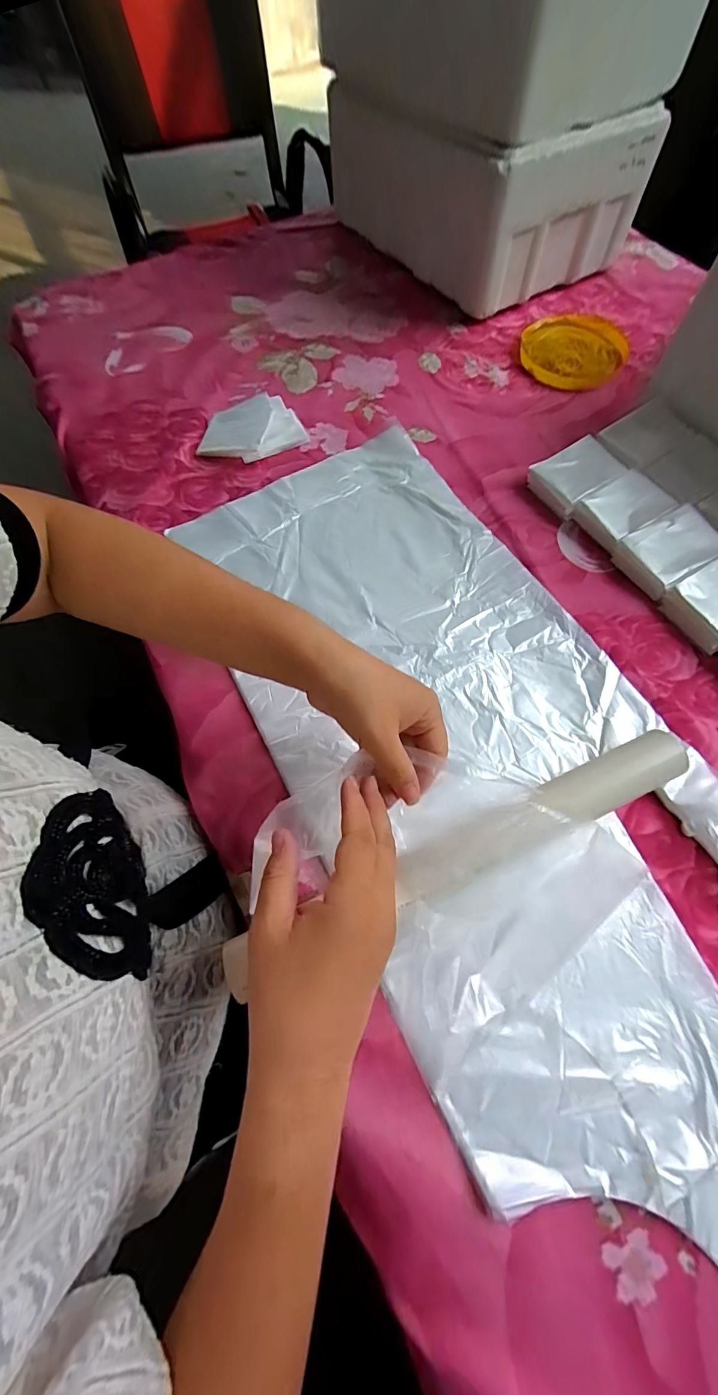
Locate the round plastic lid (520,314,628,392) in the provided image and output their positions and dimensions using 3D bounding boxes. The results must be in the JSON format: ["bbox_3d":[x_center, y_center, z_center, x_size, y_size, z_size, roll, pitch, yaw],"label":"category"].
[{"bbox_3d":[0.273,-0.447,0.571,0.116,0.022,0.123,-1,68,2],"label":"round plastic lid"}]

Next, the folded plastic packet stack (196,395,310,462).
[{"bbox_3d":[-0.136,-0.328,0.552,0.128,0.029,0.085,-28,69,-8],"label":"folded plastic packet stack"}]

